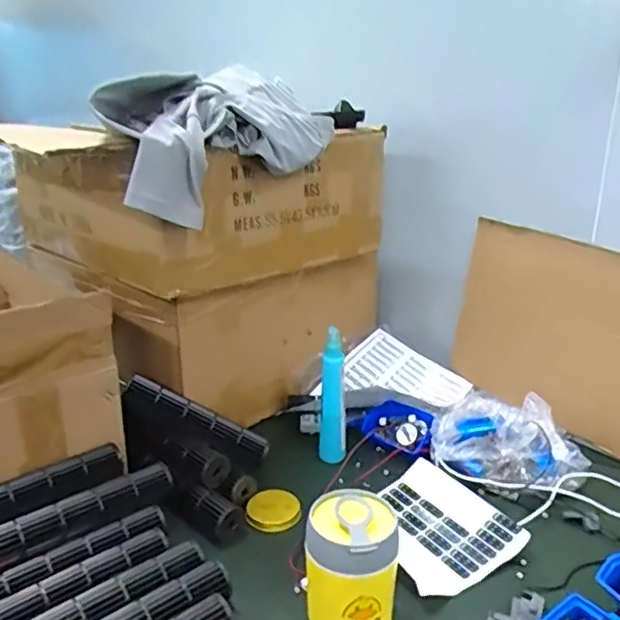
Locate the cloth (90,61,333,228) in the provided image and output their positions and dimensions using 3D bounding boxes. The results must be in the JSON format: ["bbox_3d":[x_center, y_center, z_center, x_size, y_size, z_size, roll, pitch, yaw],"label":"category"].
[{"bbox_3d":[-0.142,-0.236,0.853,0.196,0.163,0.334,16,25,37],"label":"cloth"}]

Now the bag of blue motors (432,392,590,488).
[{"bbox_3d":[0.287,0.179,0.860,0.212,0.107,0.091,7,20,18],"label":"bag of blue motors"}]

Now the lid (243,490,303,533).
[{"bbox_3d":[-0.048,0.266,0.802,0.071,0.018,0.069,0,19,0],"label":"lid"}]

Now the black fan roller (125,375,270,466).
[{"bbox_3d":[-0.164,0.166,0.873,0.223,0.048,0.046,30,13,-17],"label":"black fan roller"}]

